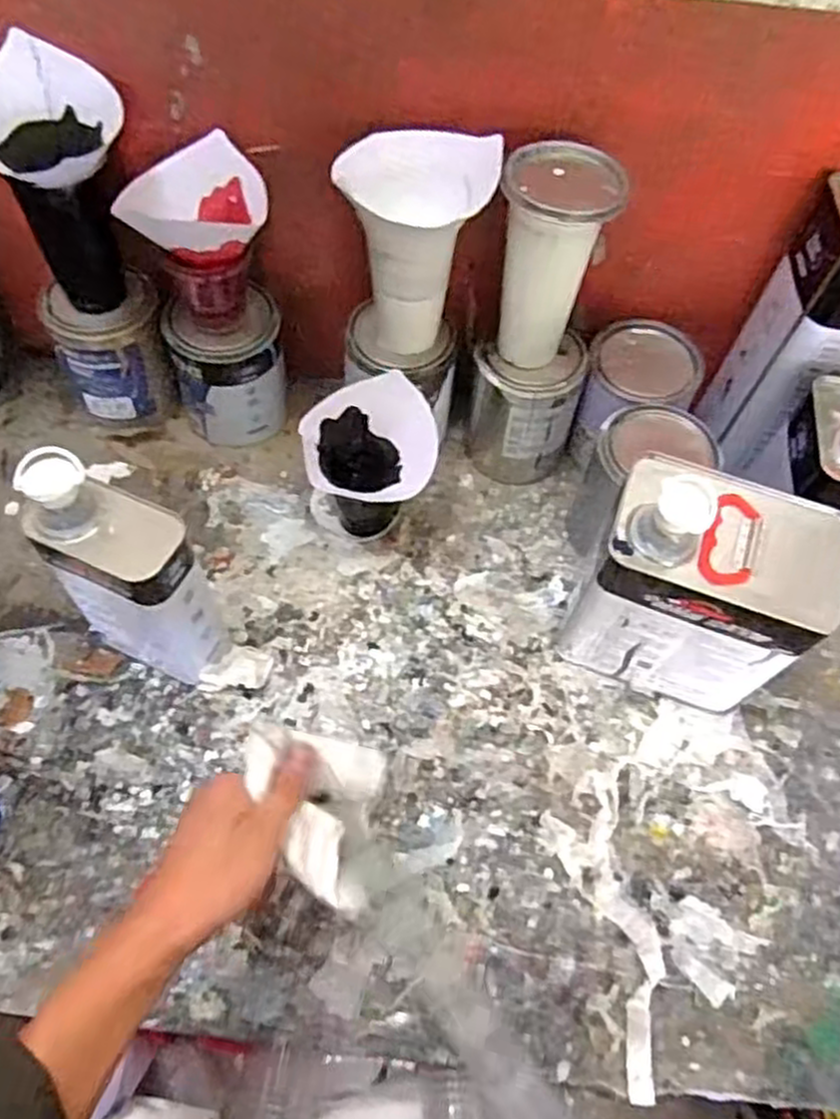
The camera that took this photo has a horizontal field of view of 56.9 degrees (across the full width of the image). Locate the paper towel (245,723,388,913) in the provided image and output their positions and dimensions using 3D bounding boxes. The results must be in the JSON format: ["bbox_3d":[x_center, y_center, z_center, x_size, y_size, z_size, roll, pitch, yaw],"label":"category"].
[{"bbox_3d":[-0.065,0.150,0.461,0.076,0.053,0.095,8,61,2],"label":"paper towel"}]

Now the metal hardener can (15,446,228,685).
[{"bbox_3d":[-0.220,0.015,0.600,0.109,0.222,0.066,20,62,8],"label":"metal hardener can"}]

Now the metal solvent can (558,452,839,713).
[{"bbox_3d":[0.223,0.019,0.623,0.165,0.221,0.117,18,62,7],"label":"metal solvent can"}]

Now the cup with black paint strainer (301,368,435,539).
[{"bbox_3d":[-0.048,-0.089,0.724,0.115,0.132,0.098,5,61,0],"label":"cup with black paint strainer"}]

